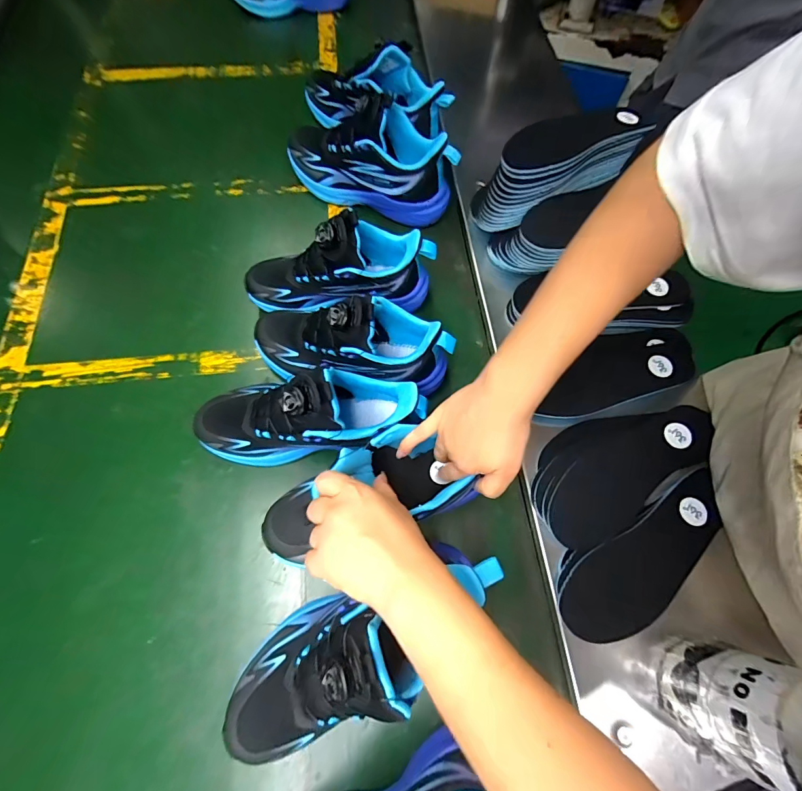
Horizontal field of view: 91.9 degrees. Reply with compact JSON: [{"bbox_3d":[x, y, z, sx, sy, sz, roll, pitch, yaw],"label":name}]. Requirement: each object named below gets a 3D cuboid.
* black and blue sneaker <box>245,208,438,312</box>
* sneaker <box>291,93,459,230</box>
[{"bbox_3d":[-0.078,-0.154,0.469,0.228,0.127,0.085,-7,66,-4],"label":"black and blue sneaker"},{"bbox_3d":[-0.044,-0.328,0.527,0.248,0.131,0.084,23,68,9],"label":"sneaker"}]

